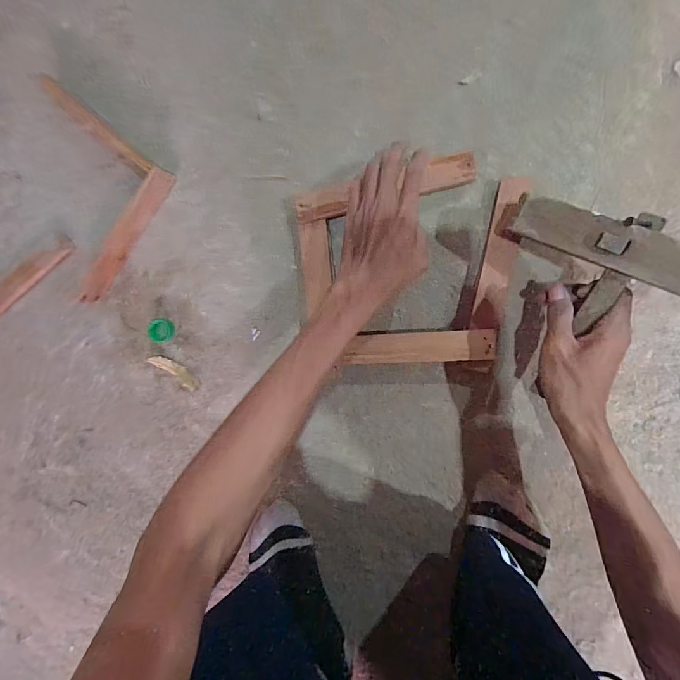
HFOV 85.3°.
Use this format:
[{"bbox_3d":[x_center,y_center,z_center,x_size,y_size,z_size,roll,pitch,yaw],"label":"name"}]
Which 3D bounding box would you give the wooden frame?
[{"bbox_3d":[0.084,-0.088,0.439,0.261,0.027,0.231,-5,95,9],"label":"wooden frame"}]

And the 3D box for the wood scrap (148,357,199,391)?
[{"bbox_3d":[-0.236,0.043,0.527,0.080,0.010,0.021,34,99,7],"label":"wood scrap"}]

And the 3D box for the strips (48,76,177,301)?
[{"bbox_3d":[-0.351,-0.191,0.496,0.202,0.034,0.207,42,100,6],"label":"strips"}]

